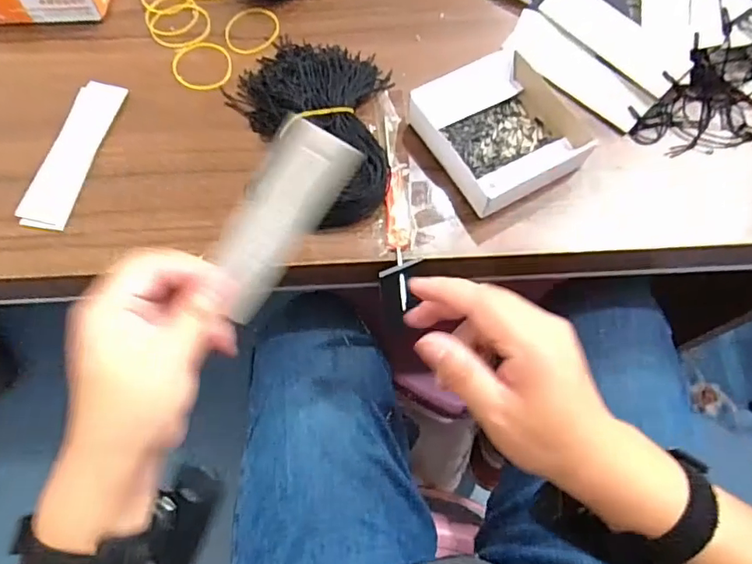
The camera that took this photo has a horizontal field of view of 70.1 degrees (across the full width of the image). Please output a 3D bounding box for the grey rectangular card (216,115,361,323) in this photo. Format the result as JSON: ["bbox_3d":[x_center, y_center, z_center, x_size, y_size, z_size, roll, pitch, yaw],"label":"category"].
[{"bbox_3d":[-0.054,-0.029,0.286,0.113,0.042,0.004,-54,33,20],"label":"grey rectangular card"}]

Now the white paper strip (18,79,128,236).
[{"bbox_3d":[-0.230,-0.099,0.408,0.034,0.005,0.129,14,68,-5],"label":"white paper strip"}]

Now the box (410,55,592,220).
[{"bbox_3d":[0.092,-0.116,0.402,0.112,0.027,0.110,-30,73,-10],"label":"box"}]

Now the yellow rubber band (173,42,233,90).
[{"bbox_3d":[-0.144,-0.180,0.446,0.049,0.004,0.053,0,70,1],"label":"yellow rubber band"}]

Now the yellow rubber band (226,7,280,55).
[{"bbox_3d":[-0.105,-0.216,0.458,0.046,0.004,0.052,9,71,4],"label":"yellow rubber band"}]

